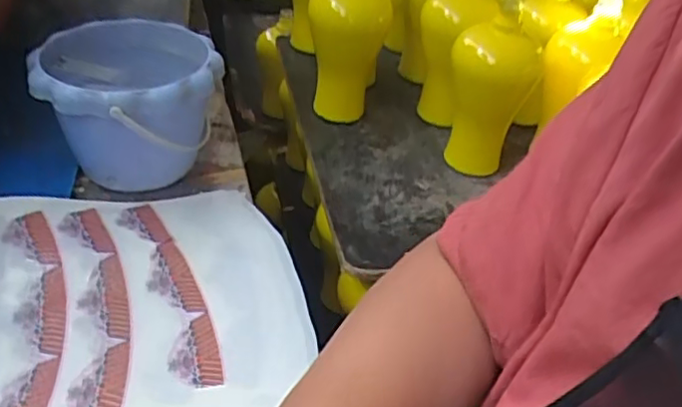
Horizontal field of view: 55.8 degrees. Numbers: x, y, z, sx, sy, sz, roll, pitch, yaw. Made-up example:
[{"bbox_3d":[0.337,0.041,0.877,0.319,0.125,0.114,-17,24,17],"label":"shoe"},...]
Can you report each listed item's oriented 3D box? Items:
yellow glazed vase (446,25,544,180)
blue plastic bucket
[{"bbox_3d":[0.179,-0.130,0.786,0.097,0.193,0.085,13,36,7],"label":"yellow glazed vase"},{"bbox_3d":[-0.188,-0.085,0.584,0.152,0.111,0.160,4,37,-3],"label":"blue plastic bucket"}]

